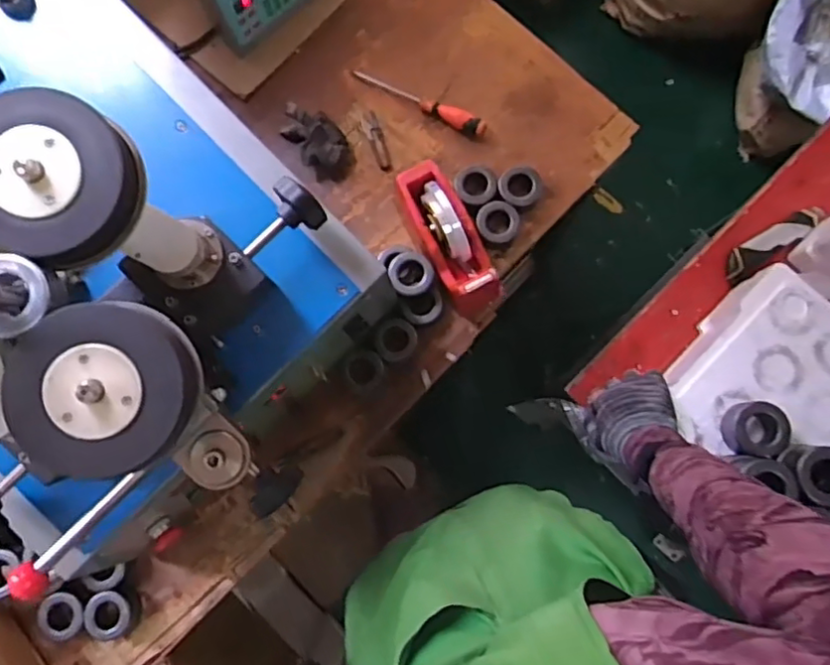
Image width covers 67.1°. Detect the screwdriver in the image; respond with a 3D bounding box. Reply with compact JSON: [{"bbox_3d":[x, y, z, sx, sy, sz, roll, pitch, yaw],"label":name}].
[{"bbox_3d":[0.008,-0.346,0.939,0.216,0.028,0.027,28,83,9],"label":"screwdriver"}]

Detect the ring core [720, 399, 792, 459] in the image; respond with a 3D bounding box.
[{"bbox_3d":[0.384,0.109,0.705,0.064,0.028,0.060,0,82,1],"label":"ring core"}]

